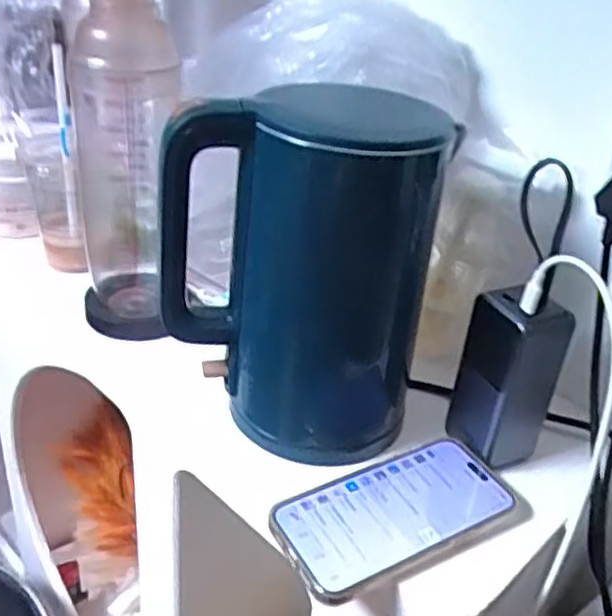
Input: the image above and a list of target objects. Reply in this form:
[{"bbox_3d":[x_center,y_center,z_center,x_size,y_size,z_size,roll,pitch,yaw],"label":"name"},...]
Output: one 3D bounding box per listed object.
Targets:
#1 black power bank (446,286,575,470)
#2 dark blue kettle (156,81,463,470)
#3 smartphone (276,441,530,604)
[{"bbox_3d":[0.144,0.048,0.505,0.052,0.124,0.051,-11,36,-23],"label":"black power bank"},{"bbox_3d":[-0.007,-0.028,0.505,0.185,0.243,0.133,16,34,17],"label":"dark blue kettle"},{"bbox_3d":[0.064,0.136,0.465,0.165,0.011,0.082,-15,38,-28],"label":"smartphone"}]

